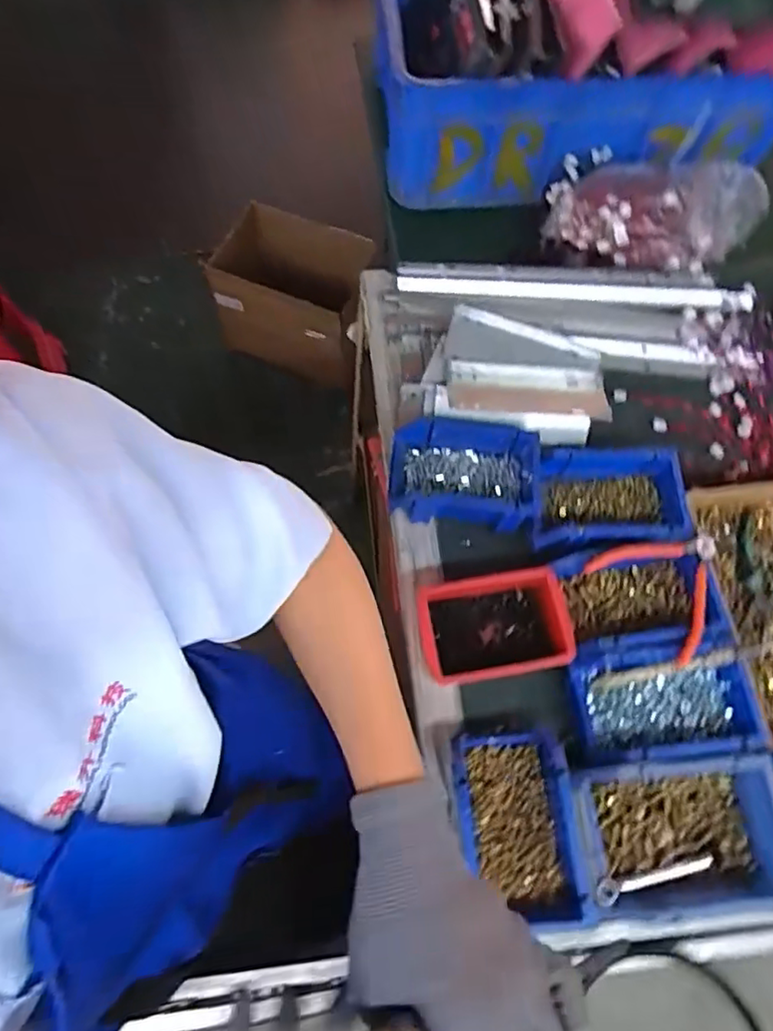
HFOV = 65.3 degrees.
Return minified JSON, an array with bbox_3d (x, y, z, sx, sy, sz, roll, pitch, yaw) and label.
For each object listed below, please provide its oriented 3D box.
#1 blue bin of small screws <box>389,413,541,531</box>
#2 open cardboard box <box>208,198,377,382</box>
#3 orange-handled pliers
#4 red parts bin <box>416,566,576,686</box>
[{"bbox_3d":[0.088,-0.048,0.687,0.165,0.058,0.112,4,68,1],"label":"blue bin of small screws"},{"bbox_3d":[-0.216,-0.549,1.519,0.406,0.234,0.280,26,70,9],"label":"open cardboard box"},{"bbox_3d":[0.285,0.060,0.610,0.129,0.019,0.121,43,73,14],"label":"orange-handled pliers"},{"bbox_3d":[0.112,0.118,0.631,0.153,0.052,0.099,-9,69,-5],"label":"red parts bin"}]

